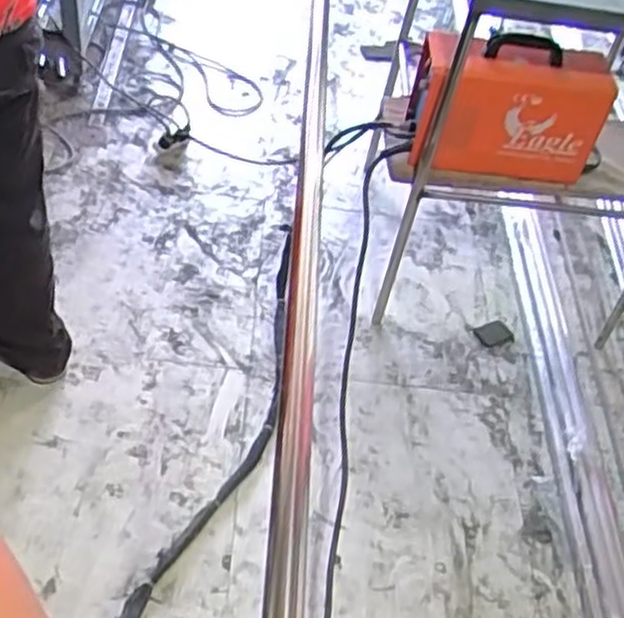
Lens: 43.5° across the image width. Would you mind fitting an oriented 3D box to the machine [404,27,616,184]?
[{"bbox_3d":[0.403,-0.403,1.580,0.400,0.286,0.136,14,47,1],"label":"machine"}]

